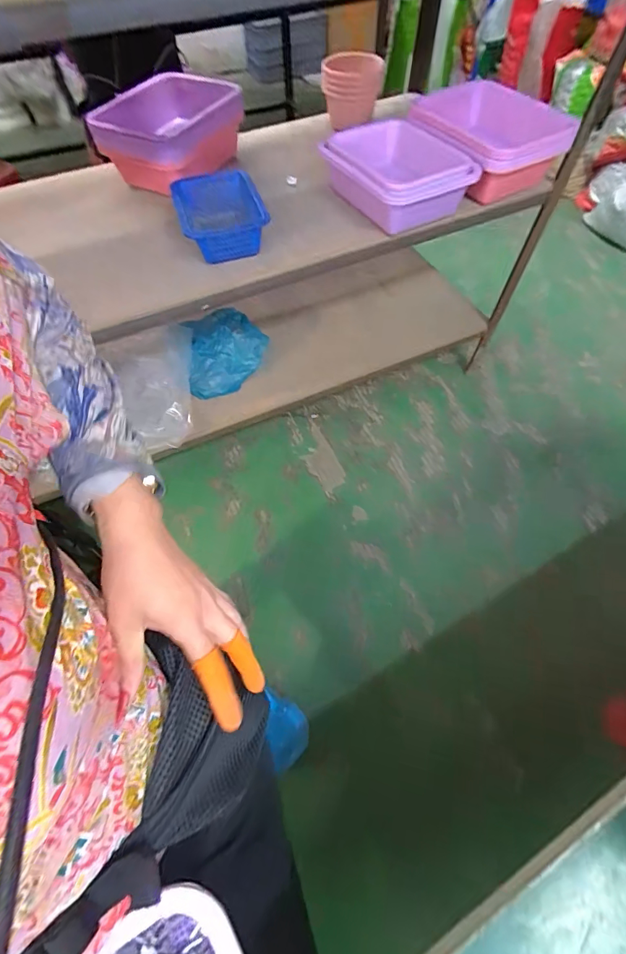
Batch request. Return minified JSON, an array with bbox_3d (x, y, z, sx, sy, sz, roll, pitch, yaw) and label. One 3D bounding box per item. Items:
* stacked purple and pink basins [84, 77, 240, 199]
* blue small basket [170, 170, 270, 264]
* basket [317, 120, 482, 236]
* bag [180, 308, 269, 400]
[{"bbox_3d":[-0.320,-0.775,0.927,0.215,0.150,0.319,19,62,11],"label":"stacked purple and pink basins"},{"bbox_3d":[-0.181,-0.509,0.785,0.152,0.081,0.170,-17,61,-9],"label":"blue small basket"},{"bbox_3d":[0.169,-0.630,0.839,0.214,0.088,0.284,-27,63,-14],"label":"basket"},{"bbox_3d":[-0.238,-0.342,1.112,0.221,0.117,0.206,-13,62,-4],"label":"bag"}]

